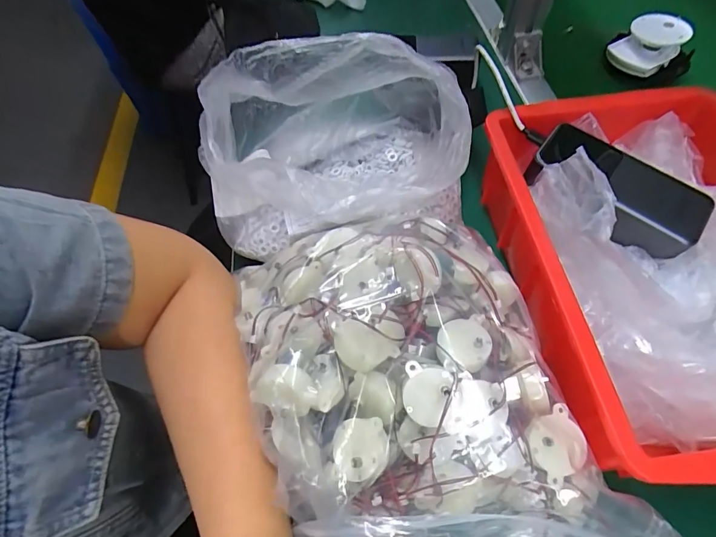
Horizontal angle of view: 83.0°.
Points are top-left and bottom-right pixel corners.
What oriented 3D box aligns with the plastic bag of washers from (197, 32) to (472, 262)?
[{"bbox_3d":[-0.029,-0.100,0.312,0.193,0.153,0.141,-4,57,1],"label":"plastic bag of washers"}]

